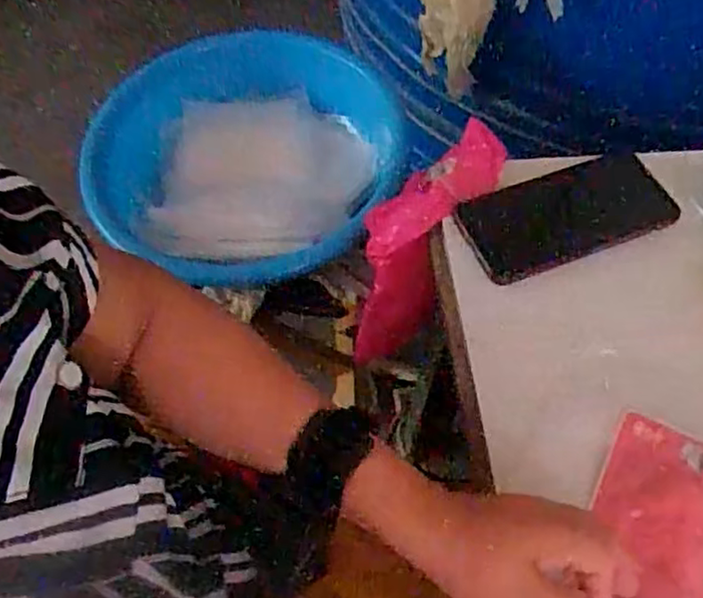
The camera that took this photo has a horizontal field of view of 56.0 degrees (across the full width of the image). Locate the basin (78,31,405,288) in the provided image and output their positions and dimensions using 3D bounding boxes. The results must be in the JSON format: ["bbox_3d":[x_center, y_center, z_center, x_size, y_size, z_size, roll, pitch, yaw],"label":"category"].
[{"bbox_3d":[-0.133,-0.159,0.760,0.322,0.096,0.333,0,59,0],"label":"basin"}]

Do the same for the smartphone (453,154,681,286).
[{"bbox_3d":[0.167,-0.066,0.514,0.157,0.012,0.078,-21,71,-5],"label":"smartphone"}]

